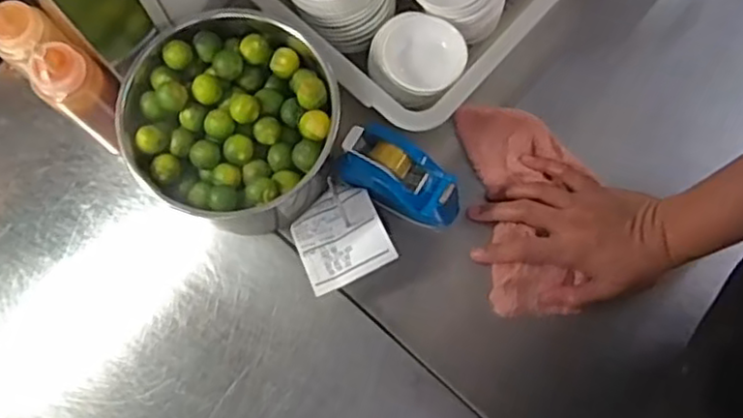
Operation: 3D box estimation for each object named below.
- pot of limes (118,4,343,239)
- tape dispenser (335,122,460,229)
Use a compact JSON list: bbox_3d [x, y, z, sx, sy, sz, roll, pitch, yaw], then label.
[{"bbox_3d":[-0.117,-0.068,0.595,0.167,0.122,0.169,0,76,1],"label":"pot of limes"},{"bbox_3d":[0.028,-0.029,0.608,0.111,0.067,0.054,27,78,7],"label":"tape dispenser"}]

